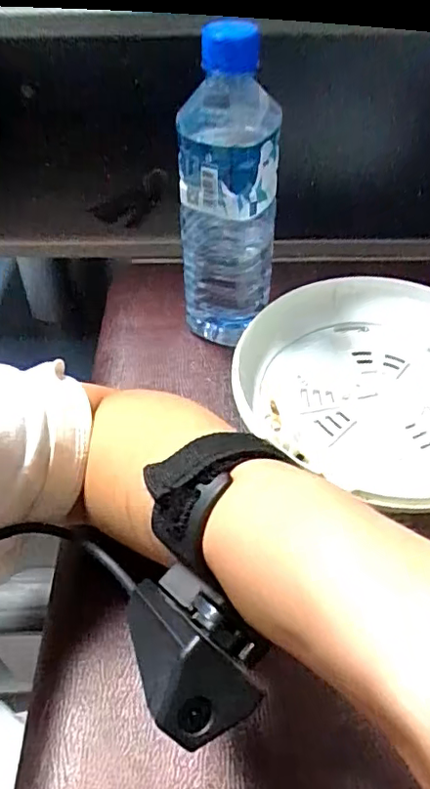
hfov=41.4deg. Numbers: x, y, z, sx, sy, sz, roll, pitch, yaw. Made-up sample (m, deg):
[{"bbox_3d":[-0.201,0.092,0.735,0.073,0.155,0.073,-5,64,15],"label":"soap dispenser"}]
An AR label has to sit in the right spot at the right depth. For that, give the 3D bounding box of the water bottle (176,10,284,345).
[{"bbox_3d":[0.008,-0.135,0.403,0.069,0.197,0.074,1,49,3],"label":"water bottle"}]

